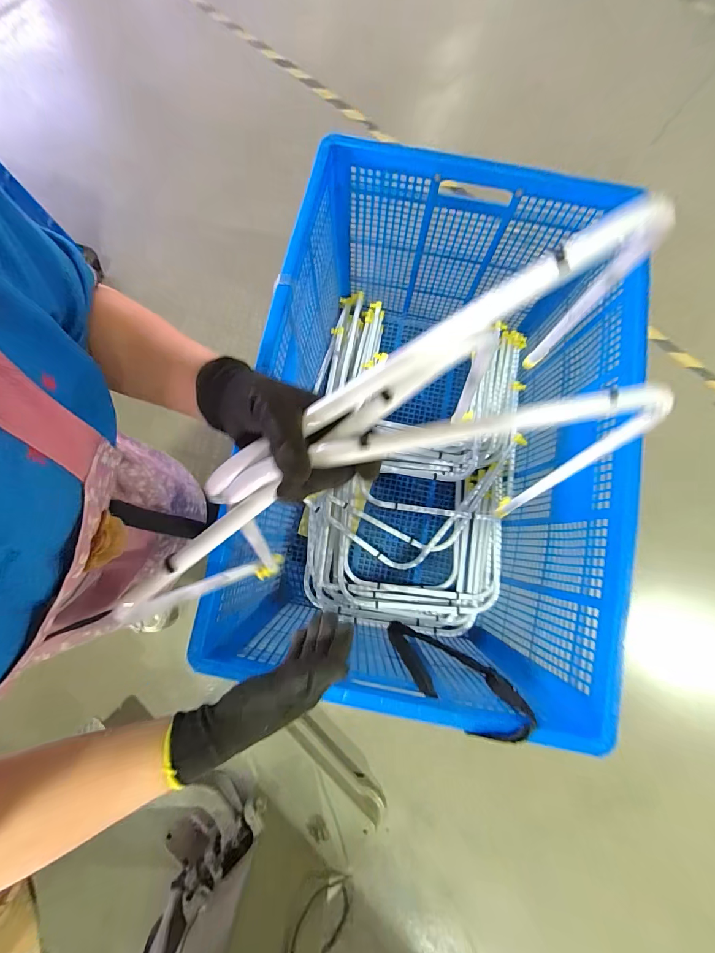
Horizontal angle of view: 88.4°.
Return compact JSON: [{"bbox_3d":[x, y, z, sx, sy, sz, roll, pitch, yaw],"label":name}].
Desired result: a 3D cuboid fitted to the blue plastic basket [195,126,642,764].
[{"bbox_3d":[0.168,-0.091,0.935,0.704,0.590,1.061,10,80,1],"label":"blue plastic basket"}]

